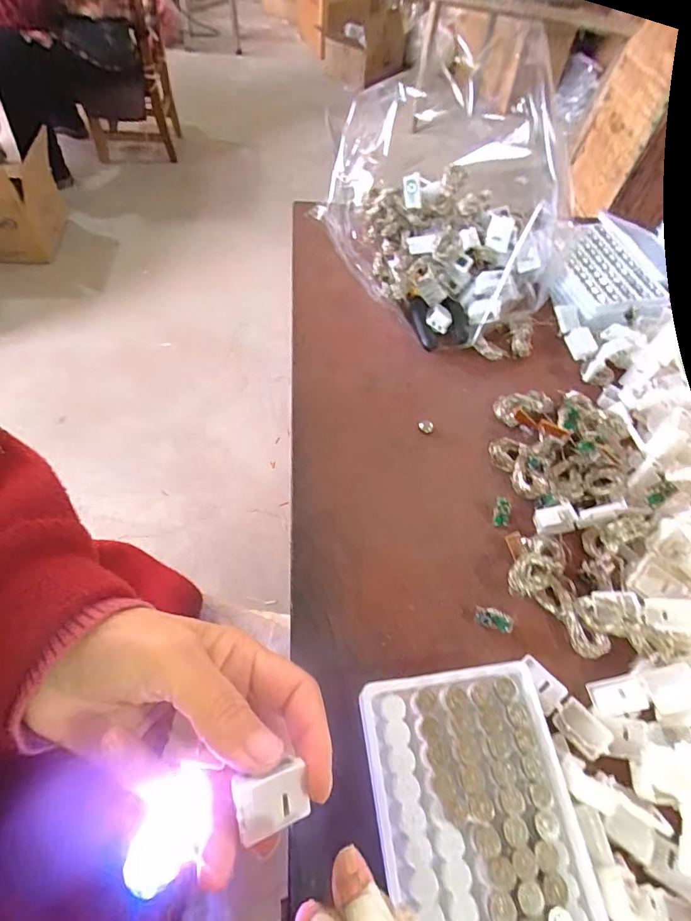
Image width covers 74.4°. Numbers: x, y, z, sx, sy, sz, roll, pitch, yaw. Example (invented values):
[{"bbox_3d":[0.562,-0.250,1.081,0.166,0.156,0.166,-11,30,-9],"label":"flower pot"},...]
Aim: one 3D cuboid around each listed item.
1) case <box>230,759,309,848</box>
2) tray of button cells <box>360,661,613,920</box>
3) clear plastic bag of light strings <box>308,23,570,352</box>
[{"bbox_3d":[-0.029,0.127,0.171,0.027,0.010,0.021,-4,74,-30],"label":"case"},{"bbox_3d":[0.065,0.175,0.222,0.095,0.023,0.129,-5,59,-8],"label":"tray of button cells"},{"bbox_3d":[0.103,-0.228,0.410,0.200,0.133,0.205,38,62,18],"label":"clear plastic bag of light strings"}]

